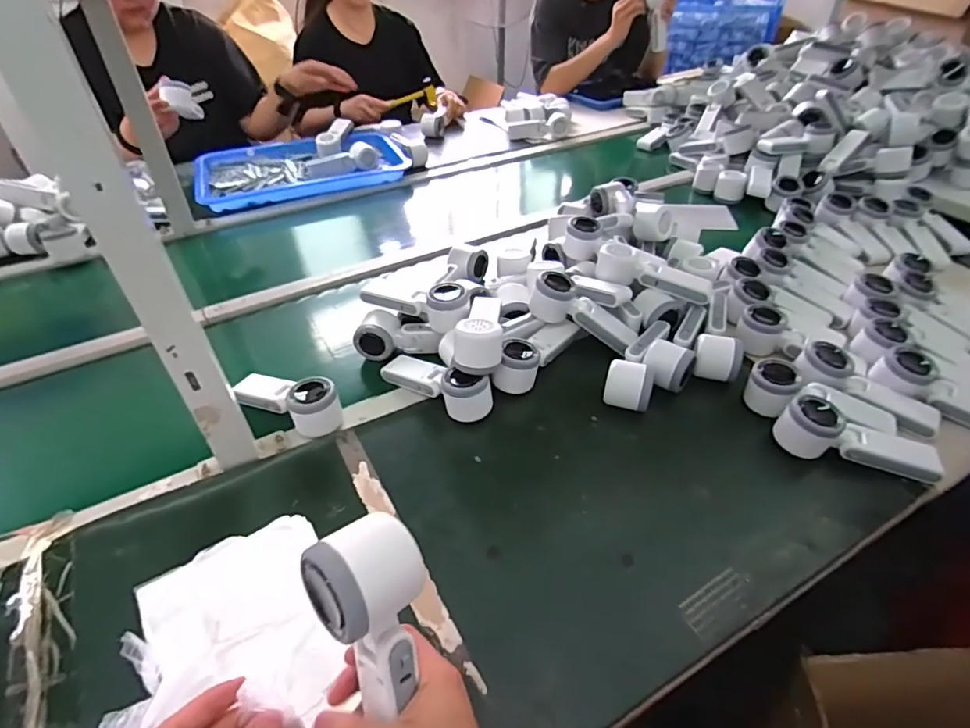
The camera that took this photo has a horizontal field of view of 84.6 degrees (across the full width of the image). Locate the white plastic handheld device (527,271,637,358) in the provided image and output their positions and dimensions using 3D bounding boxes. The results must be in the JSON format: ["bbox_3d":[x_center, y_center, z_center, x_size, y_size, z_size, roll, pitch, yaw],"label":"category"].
[{"bbox_3d":[0.135,-0.069,0.747,0.154,0.056,0.061,33,53,13],"label":"white plastic handheld device"}]

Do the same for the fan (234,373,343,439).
[{"bbox_3d":[-0.248,0.042,0.663,0.147,0.055,0.055,13,43,17],"label":"fan"}]

